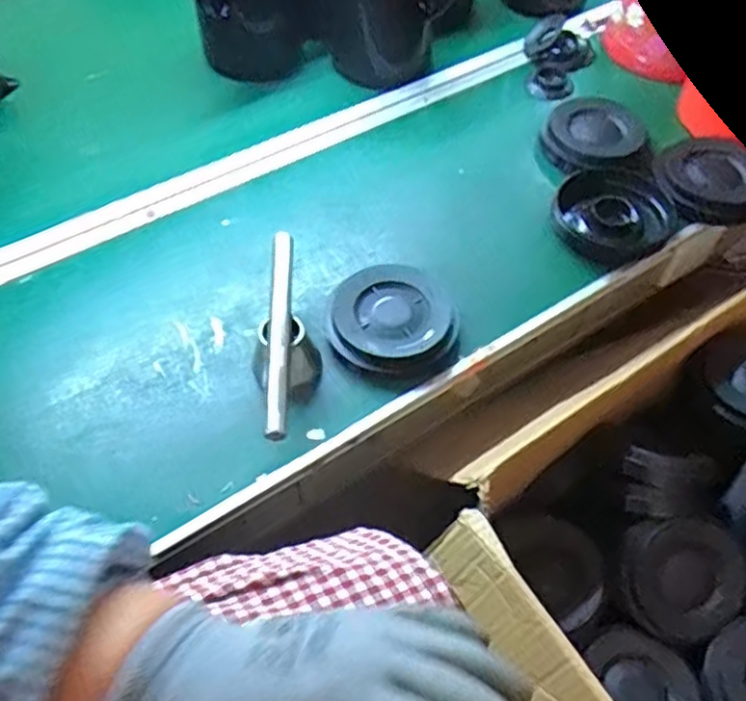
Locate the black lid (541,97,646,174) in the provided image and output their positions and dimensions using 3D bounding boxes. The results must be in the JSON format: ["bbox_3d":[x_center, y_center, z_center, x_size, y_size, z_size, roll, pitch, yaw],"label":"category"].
[{"bbox_3d":[0.252,-0.250,0.779,0.107,0.020,0.124,31,59,19],"label":"black lid"}]

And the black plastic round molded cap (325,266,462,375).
[{"bbox_3d":[0.017,-0.029,0.631,0.119,0.033,0.103,4,54,2],"label":"black plastic round molded cap"}]

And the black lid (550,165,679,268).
[{"bbox_3d":[0.257,-0.142,0.721,0.120,0.034,0.115,36,61,22],"label":"black lid"}]

